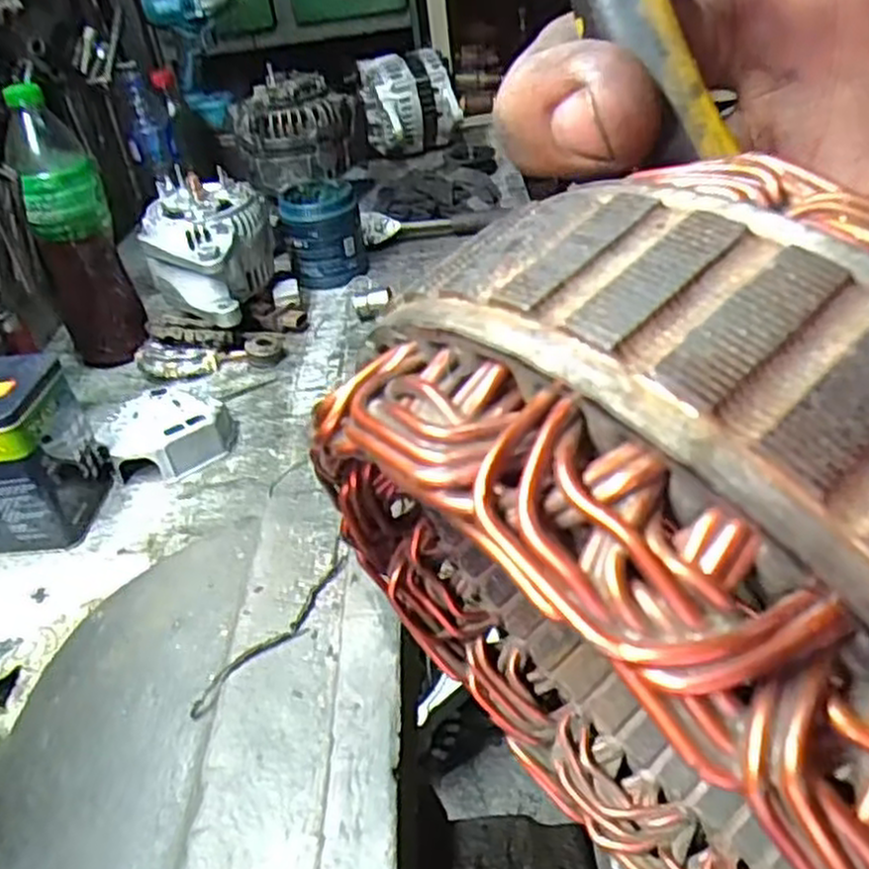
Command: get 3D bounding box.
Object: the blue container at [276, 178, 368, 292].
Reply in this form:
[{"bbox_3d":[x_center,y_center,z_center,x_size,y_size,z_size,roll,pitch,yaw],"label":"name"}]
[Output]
[{"bbox_3d":[-0.131,-0.238,0.943,0.091,0.097,0.090,-8,35,0],"label":"blue container"}]

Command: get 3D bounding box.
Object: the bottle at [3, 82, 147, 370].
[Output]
[{"bbox_3d":[-0.353,-0.198,0.774,0.077,0.259,0.063,-22,37,-18],"label":"bottle"}]

